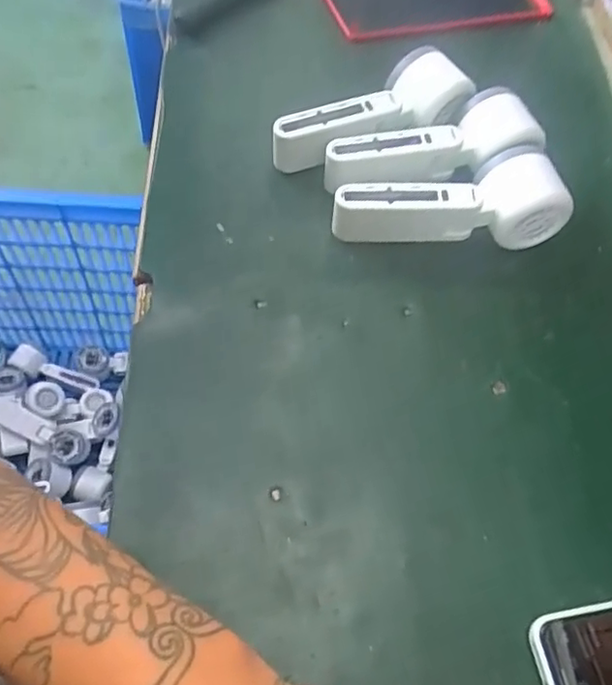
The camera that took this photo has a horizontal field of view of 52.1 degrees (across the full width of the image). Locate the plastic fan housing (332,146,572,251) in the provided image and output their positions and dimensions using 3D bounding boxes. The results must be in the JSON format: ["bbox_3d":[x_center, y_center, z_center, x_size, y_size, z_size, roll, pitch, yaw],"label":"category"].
[{"bbox_3d":[0.103,-0.099,0.453,0.166,0.049,0.055,-6,61,-11],"label":"plastic fan housing"}]

